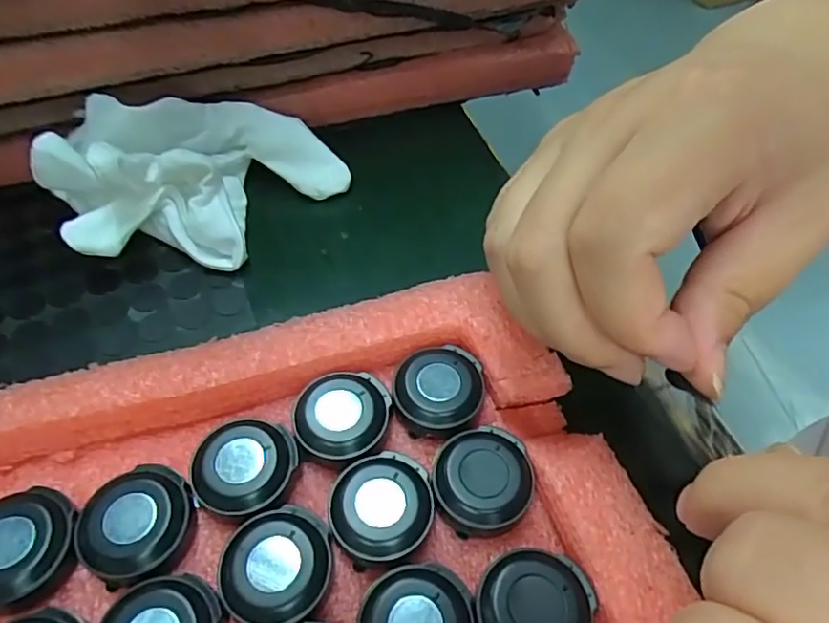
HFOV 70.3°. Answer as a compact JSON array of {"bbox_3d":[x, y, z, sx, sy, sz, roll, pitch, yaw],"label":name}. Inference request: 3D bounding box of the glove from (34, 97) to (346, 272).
[{"bbox_3d":[-0.087,-0.058,0.247,0.111,0.053,0.065,-18,56,-17],"label":"glove"}]

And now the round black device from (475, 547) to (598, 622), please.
[{"bbox_3d":[0.031,0.078,0.154,0.028,0.013,0.029,0,53,0],"label":"round black device"}]

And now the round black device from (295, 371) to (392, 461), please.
[{"bbox_3d":[-0.022,0.034,0.186,0.029,0.013,0.027,0,53,0],"label":"round black device"}]

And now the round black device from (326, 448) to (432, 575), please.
[{"bbox_3d":[-0.010,0.057,0.170,0.029,0.013,0.028,-8,54,-6],"label":"round black device"}]

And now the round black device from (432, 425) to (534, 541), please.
[{"bbox_3d":[0.020,0.050,0.176,0.028,0.013,0.030,0,53,0],"label":"round black device"}]

